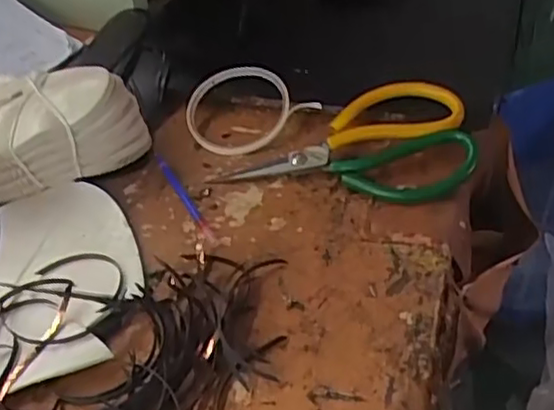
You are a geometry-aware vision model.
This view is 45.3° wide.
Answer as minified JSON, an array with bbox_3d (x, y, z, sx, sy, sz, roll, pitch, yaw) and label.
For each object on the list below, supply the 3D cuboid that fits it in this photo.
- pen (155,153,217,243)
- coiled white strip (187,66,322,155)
[{"bbox_3d":[-0.068,-0.007,0.489,0.007,0.005,0.110,-23,45,-17],"label":"pen"},{"bbox_3d":[-0.031,-0.075,0.541,0.101,0.017,0.081,30,74,21],"label":"coiled white strip"}]

